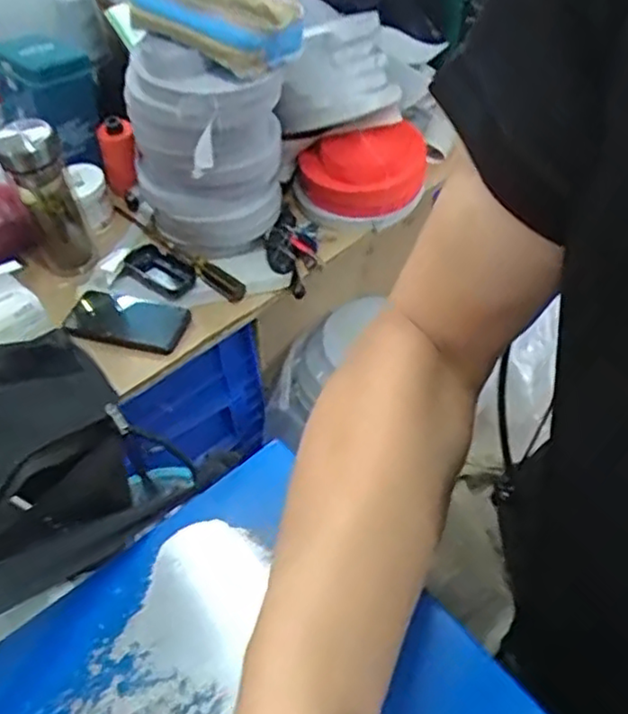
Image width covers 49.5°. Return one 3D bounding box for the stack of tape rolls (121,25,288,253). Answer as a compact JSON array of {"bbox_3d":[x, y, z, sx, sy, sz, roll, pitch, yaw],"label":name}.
[{"bbox_3d":[-0.140,-0.301,0.966,0.191,0.260,0.189,-34,56,-23],"label":"stack of tape rolls"}]

